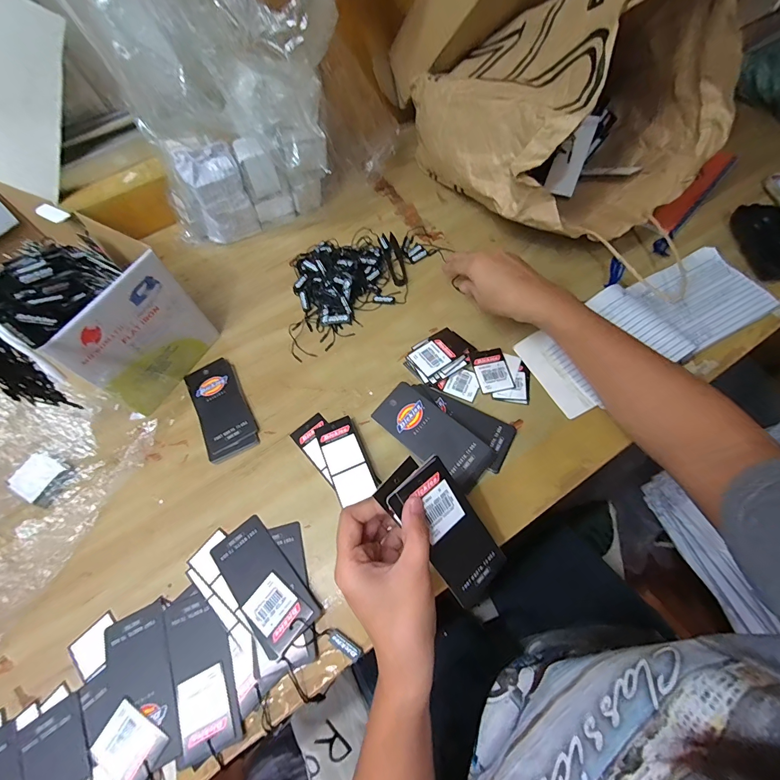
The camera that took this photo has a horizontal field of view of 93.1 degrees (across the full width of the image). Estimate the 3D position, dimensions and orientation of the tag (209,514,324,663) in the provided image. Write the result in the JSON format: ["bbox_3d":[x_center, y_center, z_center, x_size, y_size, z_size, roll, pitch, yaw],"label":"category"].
[{"bbox_3d":[-0.109,0.164,0.318,0.050,0.005,0.110,-39,59,-20],"label":"tag"}]

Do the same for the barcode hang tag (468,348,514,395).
[{"bbox_3d":[0.110,-0.022,0.400,0.037,0.004,0.051,-11,67,-3],"label":"barcode hang tag"}]

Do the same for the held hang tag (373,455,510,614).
[{"bbox_3d":[0.041,0.100,0.267,0.050,0.010,0.116,-39,103,-15],"label":"held hang tag"}]

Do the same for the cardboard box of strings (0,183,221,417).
[{"bbox_3d":[-0.363,-0.100,0.382,0.301,0.172,0.159,27,68,16],"label":"cardboard box of strings"}]

